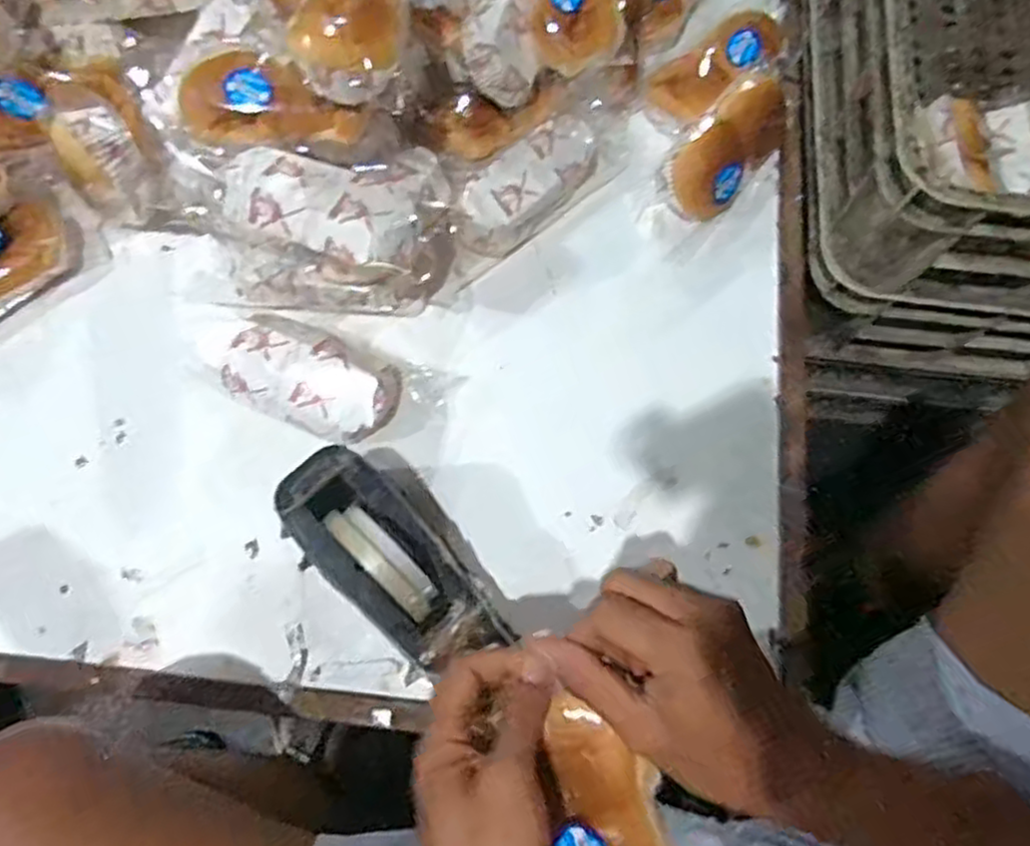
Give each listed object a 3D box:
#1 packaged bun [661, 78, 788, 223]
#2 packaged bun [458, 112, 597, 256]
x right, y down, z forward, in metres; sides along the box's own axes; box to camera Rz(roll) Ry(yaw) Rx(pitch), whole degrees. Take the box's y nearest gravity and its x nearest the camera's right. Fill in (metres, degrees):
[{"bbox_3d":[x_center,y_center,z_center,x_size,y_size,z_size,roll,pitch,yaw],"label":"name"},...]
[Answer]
[{"bbox_3d":[0.189,-0.246,0.659,0.135,0.048,0.074,-43,123,-9],"label":"packaged bun"},{"bbox_3d":[0.010,-0.209,0.656,0.060,0.053,0.147,40,76,11],"label":"packaged bun"}]

